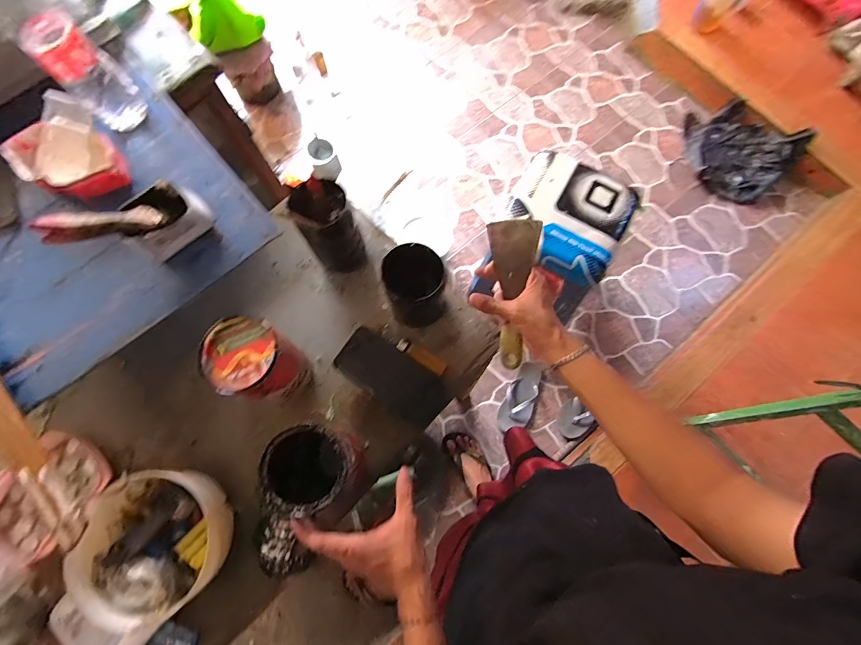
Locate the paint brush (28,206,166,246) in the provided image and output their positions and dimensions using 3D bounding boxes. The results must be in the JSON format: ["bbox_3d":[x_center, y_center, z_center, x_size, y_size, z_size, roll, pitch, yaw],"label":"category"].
[{"bbox_3d":[-0.371,-0.113,0.456,0.021,0.022,0.118,46,42,12],"label":"paint brush"}]

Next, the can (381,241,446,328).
[{"bbox_3d":[-0.021,-0.052,0.594,0.085,0.116,0.084,0,76,-1],"label":"can"}]

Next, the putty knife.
[{"bbox_3d":[0.110,-0.034,0.533,0.062,0.023,0.198,-1,104,0],"label":"putty knife"}]

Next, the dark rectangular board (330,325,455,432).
[{"bbox_3d":[-0.054,0.086,0.621,0.183,0.010,0.080,38,77,-13],"label":"dark rectangular board"}]

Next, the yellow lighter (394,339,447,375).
[{"bbox_3d":[-0.013,0.054,0.637,0.086,0.009,0.023,33,77,-5],"label":"yellow lighter"}]

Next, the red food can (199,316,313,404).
[{"bbox_3d":[-0.234,0.057,0.559,0.104,0.134,0.095,0,76,-1],"label":"red food can"}]

